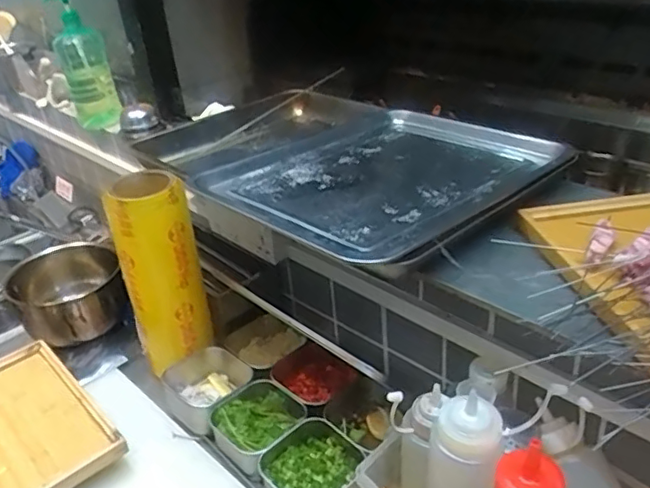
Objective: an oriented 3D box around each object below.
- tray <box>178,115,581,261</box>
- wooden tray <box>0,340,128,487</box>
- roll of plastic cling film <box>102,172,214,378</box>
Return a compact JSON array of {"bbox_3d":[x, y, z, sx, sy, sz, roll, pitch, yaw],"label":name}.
[{"bbox_3d":[0.068,-0.092,0.783,0.340,0.039,0.371,22,39,38],"label":"tray"},{"bbox_3d":[-0.410,0.243,0.773,0.190,0.037,0.277,-29,37,-35],"label":"wooden tray"},{"bbox_3d":[-0.239,0.034,0.853,0.105,0.275,0.116,-17,32,-19],"label":"roll of plastic cling film"}]

